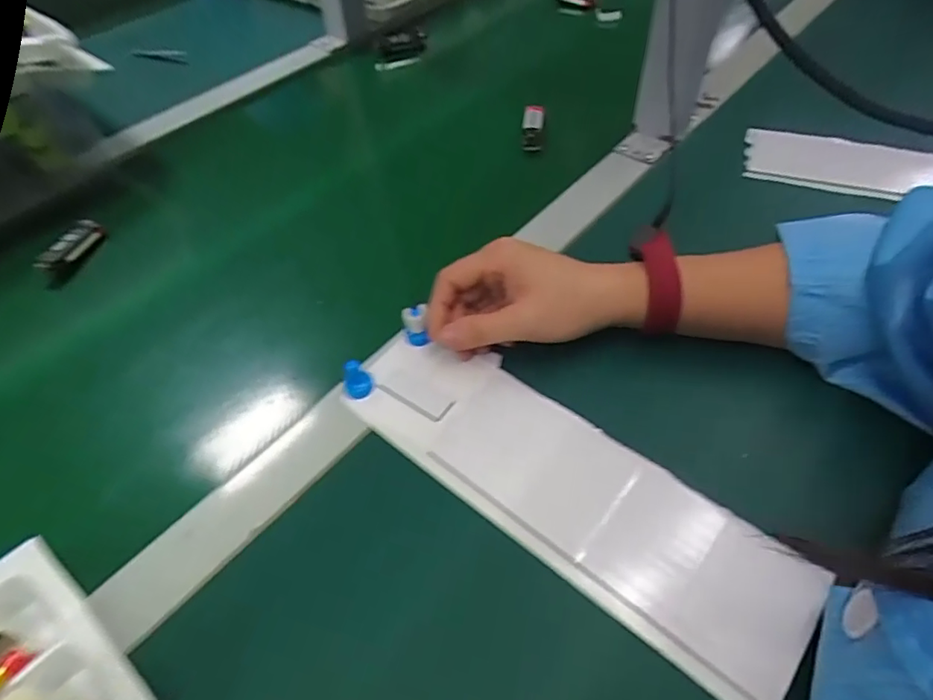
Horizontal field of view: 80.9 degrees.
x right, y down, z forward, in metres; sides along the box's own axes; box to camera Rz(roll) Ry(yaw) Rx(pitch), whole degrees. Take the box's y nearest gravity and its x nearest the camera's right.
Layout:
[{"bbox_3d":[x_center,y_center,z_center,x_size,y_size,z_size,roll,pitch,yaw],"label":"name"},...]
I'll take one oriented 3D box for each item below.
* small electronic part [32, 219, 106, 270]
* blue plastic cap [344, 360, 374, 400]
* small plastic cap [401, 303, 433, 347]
[{"bbox_3d":[-0.334,-0.087,0.461,0.018,0.015,0.062,9,52,12],"label":"small electronic part"},{"bbox_3d":[-0.069,0.018,0.346,0.017,0.012,0.023,-18,51,-10],"label":"blue plastic cap"},{"bbox_3d":[-0.032,-0.016,0.361,0.017,0.026,0.014,-25,51,-17],"label":"small plastic cap"}]

